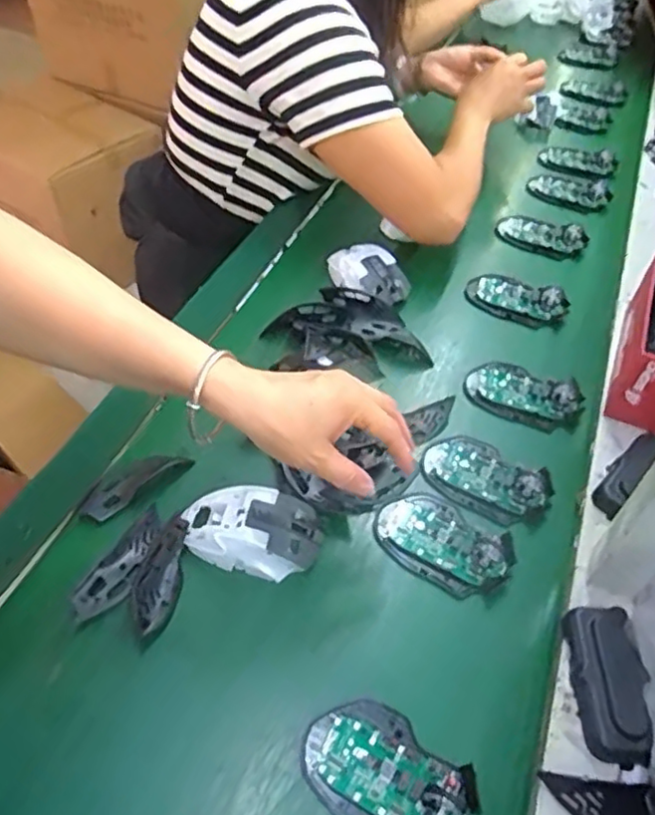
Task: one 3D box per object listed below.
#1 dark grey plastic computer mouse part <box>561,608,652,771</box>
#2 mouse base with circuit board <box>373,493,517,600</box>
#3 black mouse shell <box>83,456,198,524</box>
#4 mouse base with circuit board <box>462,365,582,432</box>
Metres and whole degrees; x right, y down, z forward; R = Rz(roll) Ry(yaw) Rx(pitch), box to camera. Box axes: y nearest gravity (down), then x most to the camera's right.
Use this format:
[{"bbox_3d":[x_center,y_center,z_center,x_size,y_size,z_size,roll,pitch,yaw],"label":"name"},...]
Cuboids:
[{"bbox_3d":[0.204,0.199,0.471,0.048,0.028,0.106,8,47,5],"label":"dark grey plastic computer mouse part"},{"bbox_3d":[0.098,0.112,0.547,0.112,0.033,0.073,29,52,23],"label":"mouse base with circuit board"},{"bbox_3d":[-0.166,0.065,0.559,0.097,0.011,0.026,-33,56,-29],"label":"black mouse shell"},{"bbox_3d":[0.200,-0.015,0.664,0.111,0.028,0.062,24,50,19],"label":"mouse base with circuit board"}]

